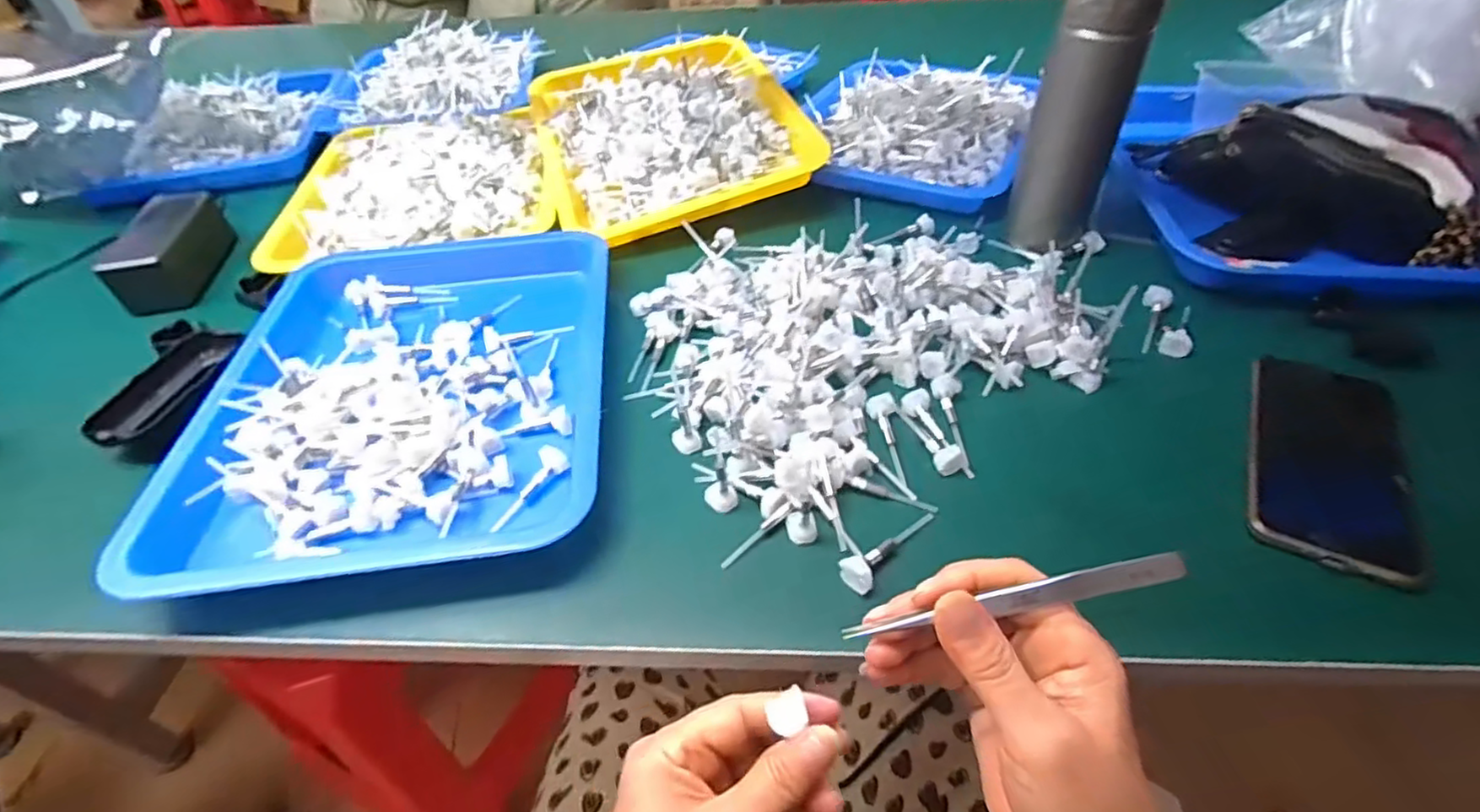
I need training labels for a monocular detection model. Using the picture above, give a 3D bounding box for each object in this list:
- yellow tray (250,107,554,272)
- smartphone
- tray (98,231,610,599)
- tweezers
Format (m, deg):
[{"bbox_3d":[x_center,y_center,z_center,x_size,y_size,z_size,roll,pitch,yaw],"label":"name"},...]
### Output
[{"bbox_3d":[-0.326,-0.238,0.658,0.254,0.042,0.249,-12,46,-8],"label":"yellow tray"},{"bbox_3d":[0.351,0.031,0.383,0.079,0.016,0.163,21,50,22],"label":"smartphone"},{"bbox_3d":[-0.226,-0.026,0.462,0.262,0.035,0.332,-7,45,-3],"label":"tray"},{"bbox_3d":[0.108,0.078,0.259,0.133,0.013,0.009,-15,45,7],"label":"tweezers"}]

